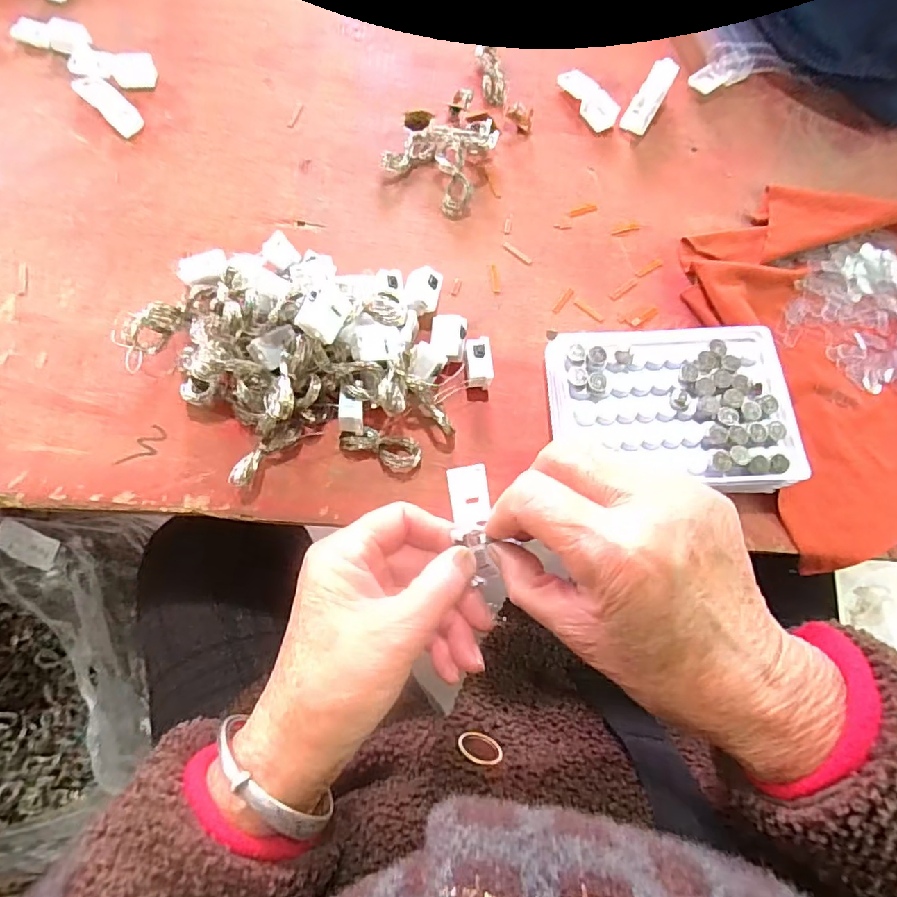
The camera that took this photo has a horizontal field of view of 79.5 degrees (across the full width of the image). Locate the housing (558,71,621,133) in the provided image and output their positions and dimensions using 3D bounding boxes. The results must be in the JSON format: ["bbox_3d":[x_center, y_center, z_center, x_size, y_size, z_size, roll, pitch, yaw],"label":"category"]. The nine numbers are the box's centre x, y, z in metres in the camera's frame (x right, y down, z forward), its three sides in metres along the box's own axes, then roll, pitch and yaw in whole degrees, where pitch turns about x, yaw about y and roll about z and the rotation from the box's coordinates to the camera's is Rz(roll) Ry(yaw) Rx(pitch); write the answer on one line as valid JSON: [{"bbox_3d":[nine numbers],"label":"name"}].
[{"bbox_3d":[0.106,-0.262,0.403,0.022,0.011,0.053,-30,75,-12],"label":"housing"}]

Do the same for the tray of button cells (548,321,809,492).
[{"bbox_3d":[0.127,-0.023,0.315,0.132,0.029,0.096,-1,71,-3],"label":"tray of button cells"}]

